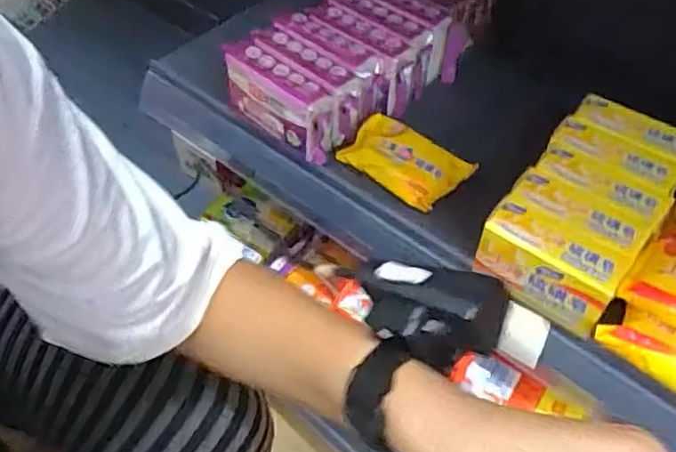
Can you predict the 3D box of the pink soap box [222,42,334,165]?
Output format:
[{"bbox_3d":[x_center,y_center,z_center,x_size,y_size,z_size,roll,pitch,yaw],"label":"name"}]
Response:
[{"bbox_3d":[-0.057,-0.119,0.583,0.122,0.063,0.040,38,59,26],"label":"pink soap box"}]

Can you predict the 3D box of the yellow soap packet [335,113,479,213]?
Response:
[{"bbox_3d":[0.060,-0.059,0.563,0.108,0.022,0.061,30,56,22],"label":"yellow soap packet"}]

